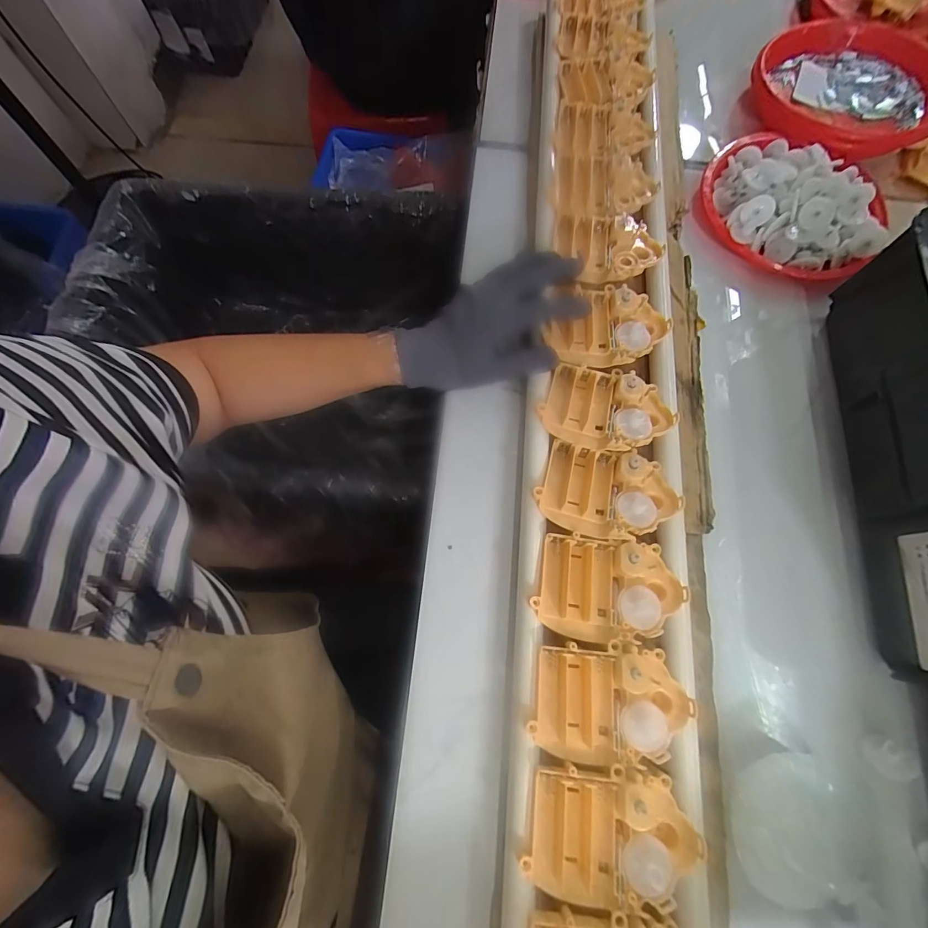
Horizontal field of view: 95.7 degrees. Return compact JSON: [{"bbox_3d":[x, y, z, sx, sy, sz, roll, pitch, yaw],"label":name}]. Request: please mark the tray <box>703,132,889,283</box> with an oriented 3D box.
[{"bbox_3d":[0.330,-0.265,0.422,0.173,0.046,0.160,27,74,8],"label":"tray"}]

